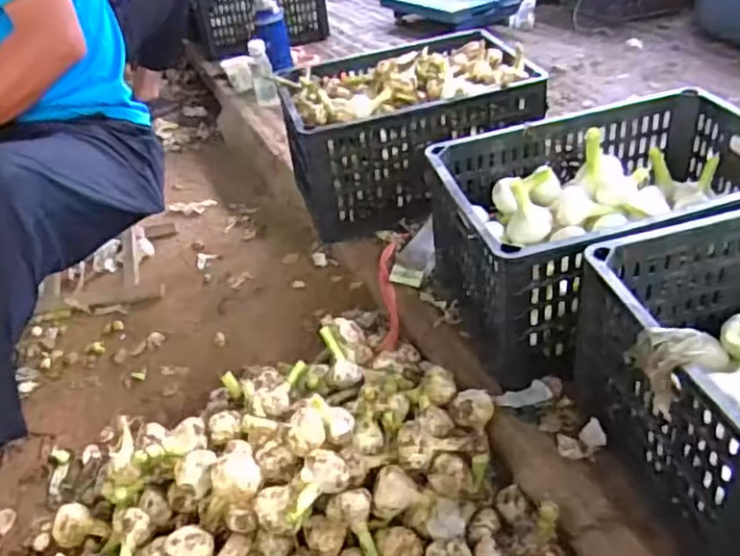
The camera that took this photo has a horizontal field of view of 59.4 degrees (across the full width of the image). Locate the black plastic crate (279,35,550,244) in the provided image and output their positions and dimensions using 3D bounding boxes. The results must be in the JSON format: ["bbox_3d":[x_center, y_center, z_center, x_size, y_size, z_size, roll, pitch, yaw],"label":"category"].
[{"bbox_3d":[0.065,-0.319,1.364,0.449,0.286,0.397,-13,36,-8],"label":"black plastic crate"}]

